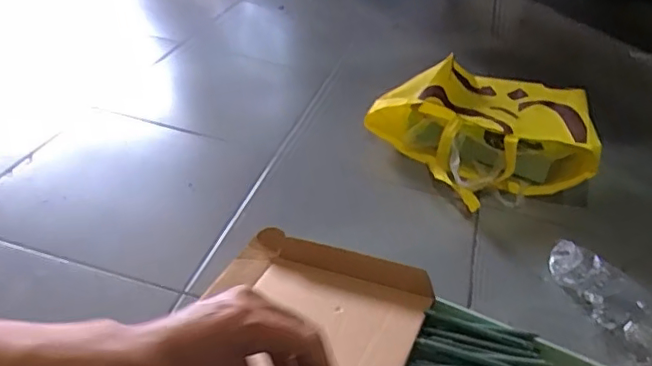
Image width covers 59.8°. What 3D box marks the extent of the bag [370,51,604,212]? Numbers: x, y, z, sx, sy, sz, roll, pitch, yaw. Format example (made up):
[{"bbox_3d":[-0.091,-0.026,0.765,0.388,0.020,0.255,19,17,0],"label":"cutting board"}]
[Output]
[{"bbox_3d":[0.345,-0.109,1.190,0.399,0.129,0.417,-19,45,-33],"label":"bag"}]

